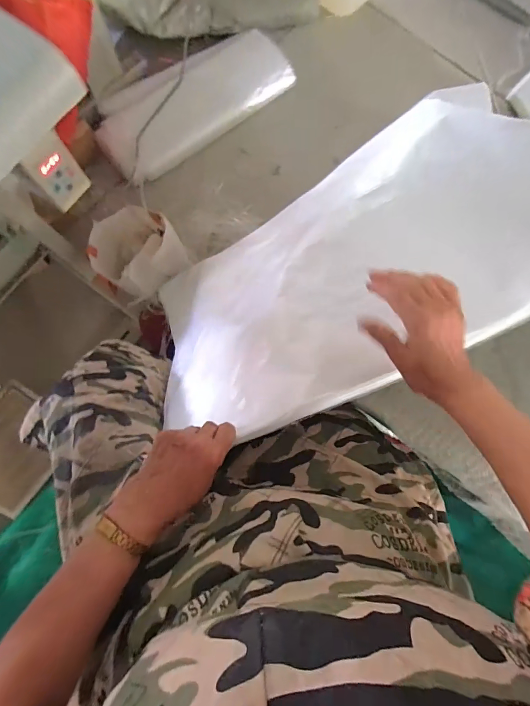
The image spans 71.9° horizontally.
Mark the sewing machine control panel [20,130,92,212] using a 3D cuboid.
[{"bbox_3d":[-0.253,-0.220,0.451,0.012,0.083,0.055,35,80,6],"label":"sewing machine control panel"}]

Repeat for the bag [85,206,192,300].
[{"bbox_3d":[-0.292,-0.226,0.856,0.179,0.128,0.181,40,81,7],"label":"bag"}]

